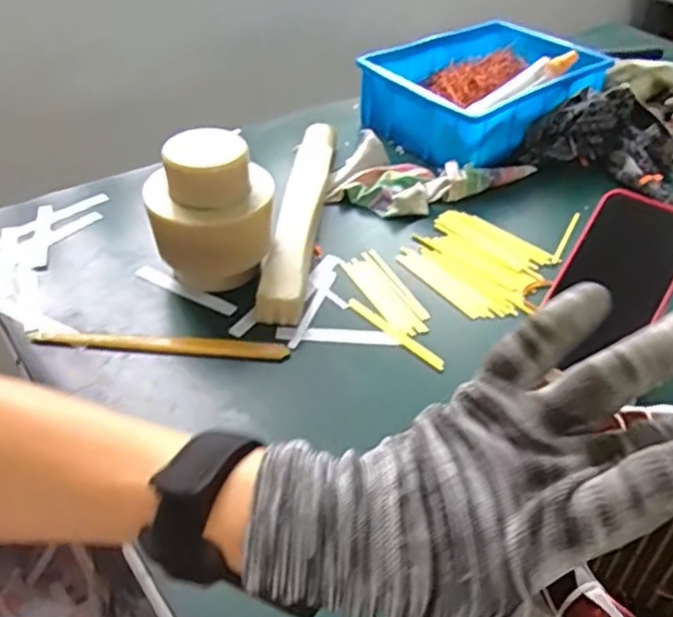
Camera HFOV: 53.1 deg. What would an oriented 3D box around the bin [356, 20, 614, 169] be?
[{"bbox_3d":[0.192,-0.287,0.879,0.314,0.081,0.213,-31,51,-33],"label":"bin"}]

